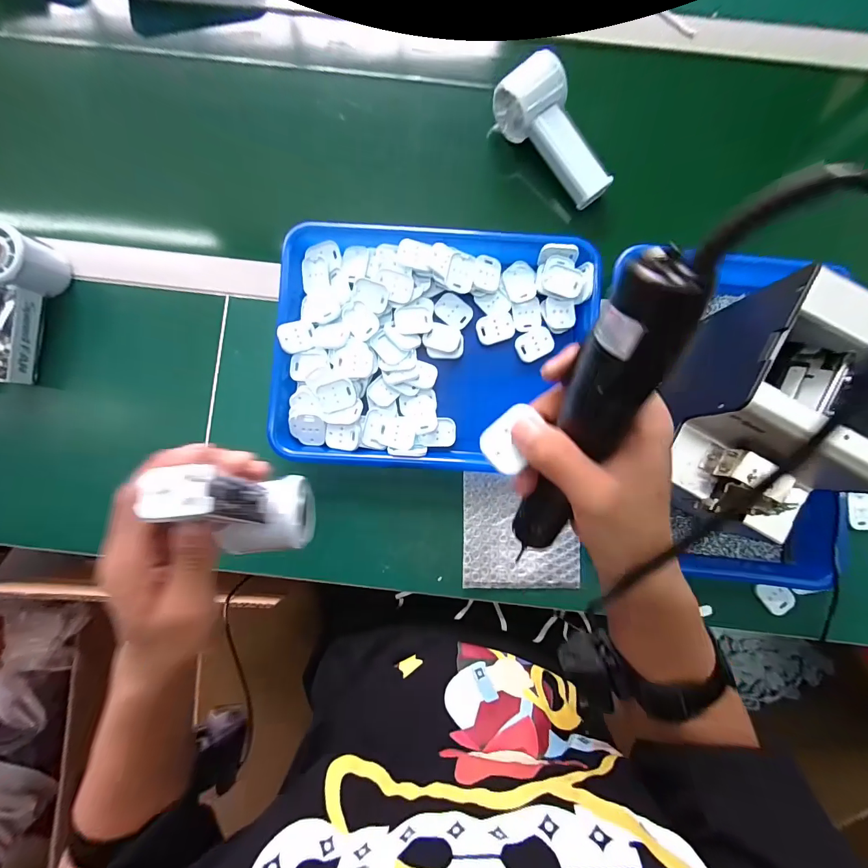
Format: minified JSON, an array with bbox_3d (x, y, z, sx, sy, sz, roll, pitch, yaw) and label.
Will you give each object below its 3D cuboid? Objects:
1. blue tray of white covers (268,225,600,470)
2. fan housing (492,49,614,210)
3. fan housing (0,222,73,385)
[{"bbox_3d":[-0.014,-0.091,0.422,0.298,0.037,0.249,3,86,0],"label":"blue tray of white covers"},{"bbox_3d":[0.128,-0.315,0.416,0.060,0.049,0.143,-31,87,-3],"label":"fan housing"},{"bbox_3d":[-0.441,-0.131,0.408,0.048,0.071,0.146,16,86,1],"label":"fan housing"}]

